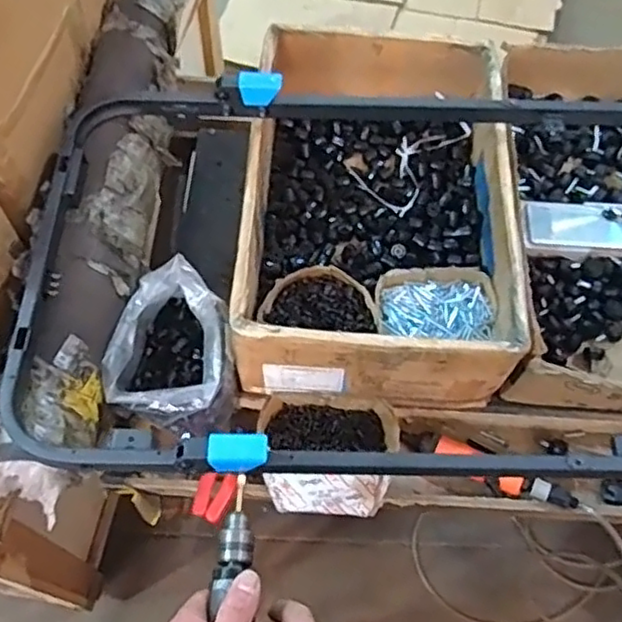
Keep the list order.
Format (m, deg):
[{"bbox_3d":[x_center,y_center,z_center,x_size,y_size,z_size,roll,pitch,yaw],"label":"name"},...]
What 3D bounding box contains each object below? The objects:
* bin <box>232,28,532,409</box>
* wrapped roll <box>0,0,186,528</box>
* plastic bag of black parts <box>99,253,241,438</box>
[{"bbox_3d":[0.096,-0.149,0.945,0.344,0.171,0.530,4,61,1],"label":"bin"},{"bbox_3d":[-0.261,-0.200,0.879,0.130,0.094,0.859,2,61,0],"label":"wrapped roll"},{"bbox_3d":[-0.172,0.049,0.841,0.147,0.135,0.176,-4,62,-3],"label":"plastic bag of black parts"}]

